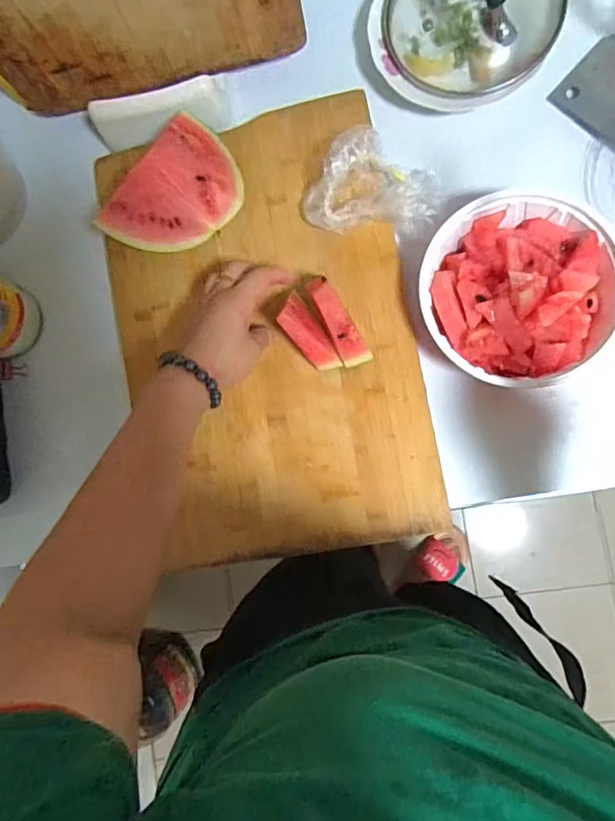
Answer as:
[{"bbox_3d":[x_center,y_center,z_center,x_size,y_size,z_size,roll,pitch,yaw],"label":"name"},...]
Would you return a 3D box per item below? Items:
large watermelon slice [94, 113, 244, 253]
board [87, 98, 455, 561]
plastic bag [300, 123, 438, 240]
[{"bbox_3d":[-0.120,-0.199,0.515,0.089,0.092,0.130,39,92,9],"label":"large watermelon slice"},{"bbox_3d":[-0.045,-0.077,0.541,0.290,0.017,0.439,-11,85,8],"label":"board"},{"bbox_3d":[0.063,-0.216,0.516,0.128,0.044,0.090,12,88,9],"label":"plastic bag"}]

